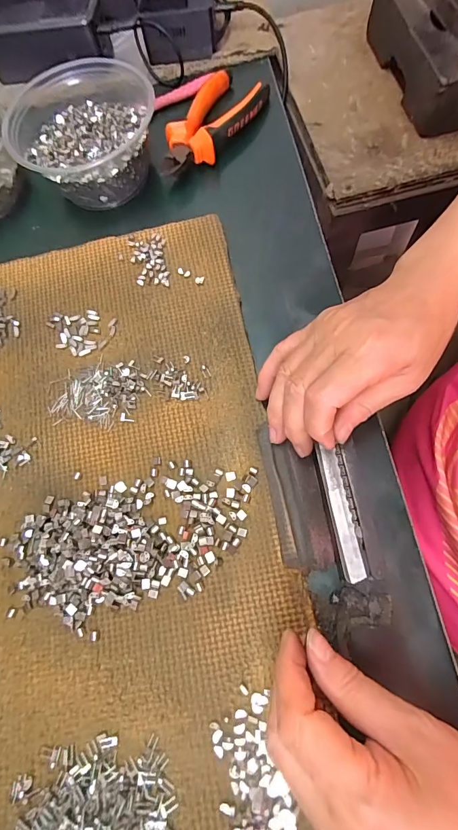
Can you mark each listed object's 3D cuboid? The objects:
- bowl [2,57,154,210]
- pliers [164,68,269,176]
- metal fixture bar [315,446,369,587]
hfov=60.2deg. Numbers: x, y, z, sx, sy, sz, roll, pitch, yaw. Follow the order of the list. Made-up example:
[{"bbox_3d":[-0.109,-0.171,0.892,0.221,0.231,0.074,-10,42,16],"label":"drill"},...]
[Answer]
[{"bbox_3d":[-0.136,-0.262,0.375,0.123,0.058,0.128,-1,70,2],"label":"bowl"},{"bbox_3d":[-0.016,-0.291,0.395,0.061,0.023,0.136,27,73,11],"label":"pliers"},{"bbox_3d":[0.072,0.060,0.250,0.016,0.005,0.082,-8,70,-1],"label":"metal fixture bar"}]

